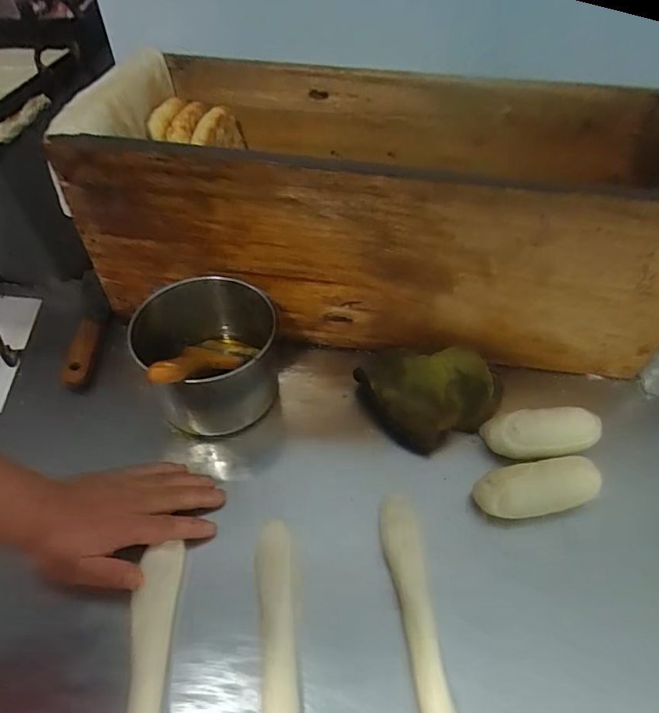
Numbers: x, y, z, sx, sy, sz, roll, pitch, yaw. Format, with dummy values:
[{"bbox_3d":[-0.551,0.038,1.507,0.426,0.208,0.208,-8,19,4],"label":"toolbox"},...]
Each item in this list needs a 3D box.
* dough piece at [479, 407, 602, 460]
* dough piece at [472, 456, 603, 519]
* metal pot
[{"bbox_3d":[0.225,0.080,0.501,0.120,0.031,0.044,-2,50,-3],"label":"dough piece"},{"bbox_3d":[0.200,0.125,0.464,0.115,0.032,0.047,-6,50,-7],"label":"dough piece"},{"bbox_3d":[-0.133,0.000,0.514,0.132,0.101,0.142,1,50,-1],"label":"metal pot"}]

